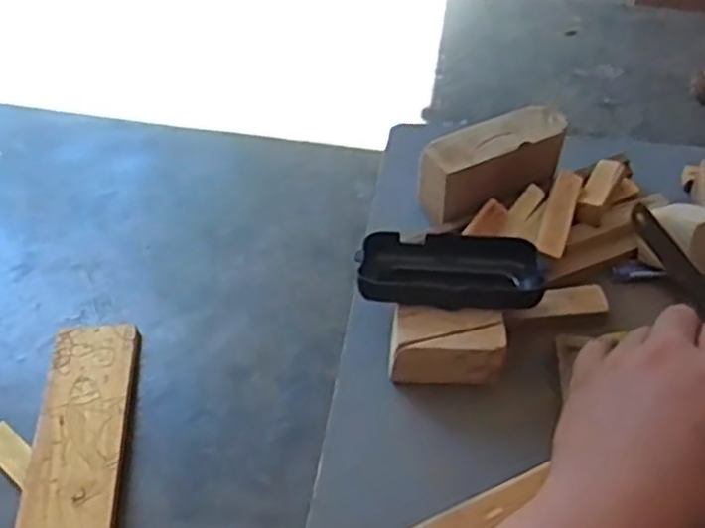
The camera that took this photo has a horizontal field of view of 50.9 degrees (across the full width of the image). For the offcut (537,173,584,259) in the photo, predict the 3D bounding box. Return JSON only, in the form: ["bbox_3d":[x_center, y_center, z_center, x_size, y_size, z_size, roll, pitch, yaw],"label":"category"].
[{"bbox_3d":[0.136,-0.034,0.483,0.018,0.011,0.073,15,53,13],"label":"offcut"}]

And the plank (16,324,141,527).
[{"bbox_3d":[-0.354,0.255,0.958,0.119,0.047,0.403,-2,49,-4],"label":"plank"}]

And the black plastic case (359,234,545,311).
[{"bbox_3d":[0.060,0.003,0.458,0.108,0.023,0.059,2,51,2],"label":"black plastic case"}]

